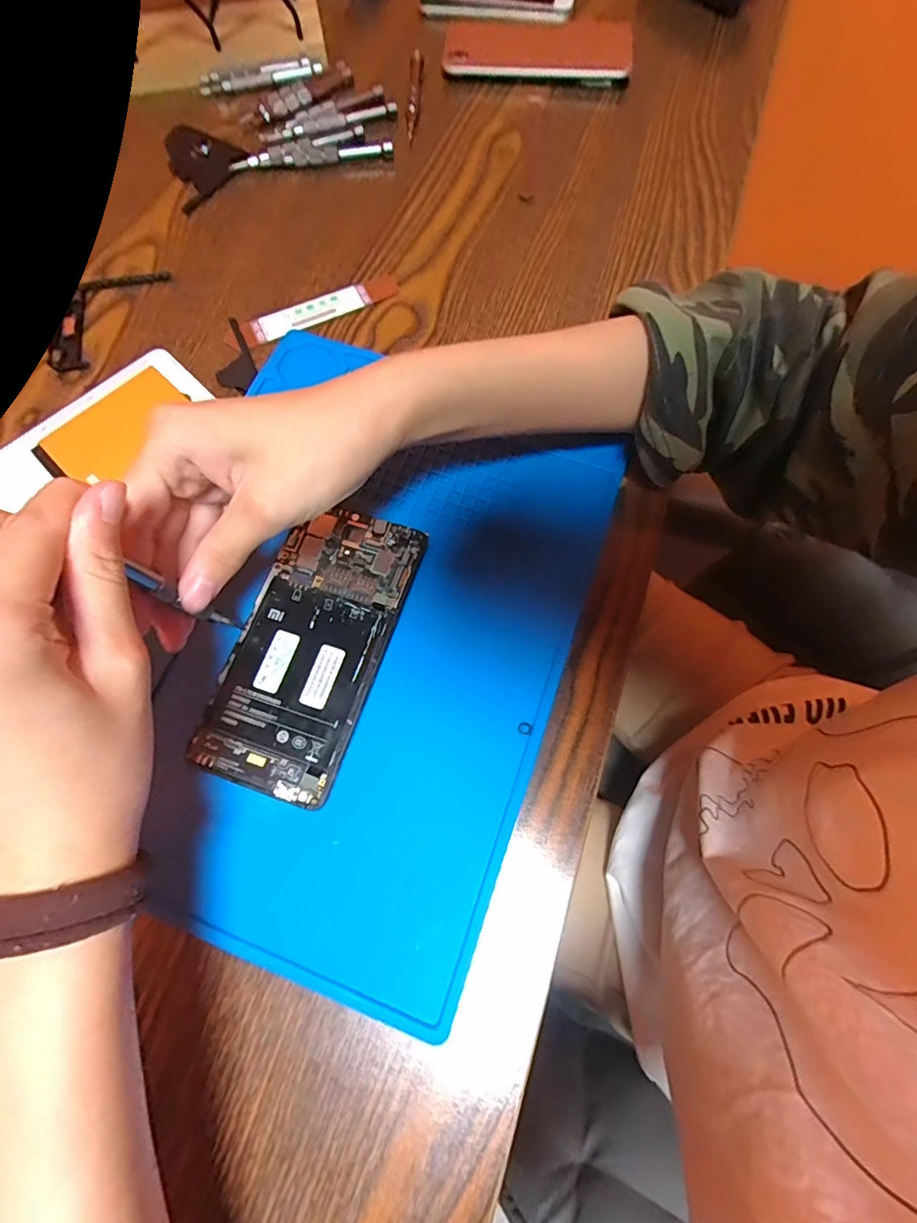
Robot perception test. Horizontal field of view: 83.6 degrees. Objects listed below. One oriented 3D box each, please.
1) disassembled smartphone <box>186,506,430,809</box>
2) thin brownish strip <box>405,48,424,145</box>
[{"bbox_3d":[-0.073,0.015,0.259,0.072,0.006,0.145,18,72,7],"label":"disassembled smartphone"},{"bbox_3d":[-0.036,-0.418,0.413,0.011,0.007,0.112,0,71,1],"label":"thin brownish strip"}]

